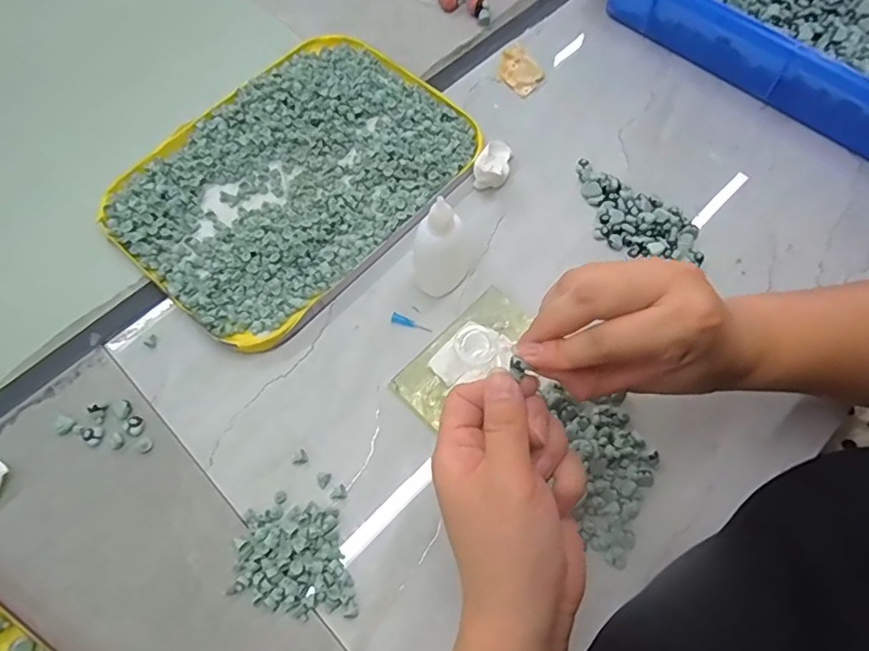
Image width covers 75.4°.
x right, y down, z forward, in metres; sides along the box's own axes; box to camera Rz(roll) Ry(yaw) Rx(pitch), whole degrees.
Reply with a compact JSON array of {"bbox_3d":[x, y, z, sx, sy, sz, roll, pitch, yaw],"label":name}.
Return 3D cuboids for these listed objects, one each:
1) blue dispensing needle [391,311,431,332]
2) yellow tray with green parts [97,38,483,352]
[{"bbox_3d":[-0.016,-0.002,0.407,0.030,0.006,0.007,14,65,7],"label":"blue dispensing needle"},{"bbox_3d":[-0.110,-0.125,0.451,0.199,0.016,0.270,39,72,18],"label":"yellow tray with green parts"}]

